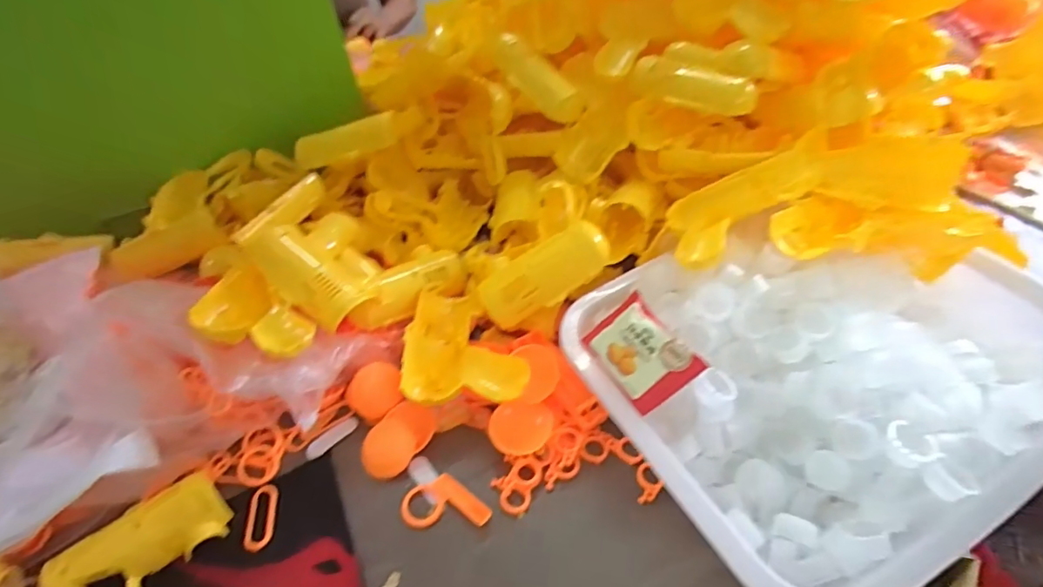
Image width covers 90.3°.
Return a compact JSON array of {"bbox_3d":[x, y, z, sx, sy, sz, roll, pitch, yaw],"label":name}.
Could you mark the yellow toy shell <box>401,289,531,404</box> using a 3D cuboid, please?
[{"bbox_3d":[-0.053,0.050,0.501,0.119,0.036,0.127,-2,47,4],"label":"yellow toy shell"}]

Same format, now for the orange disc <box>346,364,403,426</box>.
[{"bbox_3d":[-0.144,0.095,0.509,0.011,0.050,0.054,-5,33,50],"label":"orange disc"}]

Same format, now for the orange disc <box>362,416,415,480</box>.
[{"bbox_3d":[-0.124,0.142,0.476,0.052,0.014,0.052,-8,60,14],"label":"orange disc"}]

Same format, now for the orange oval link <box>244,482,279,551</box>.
[{"bbox_3d":[-0.224,0.191,0.446,0.023,0.006,0.055,-13,47,-6],"label":"orange oval link"}]

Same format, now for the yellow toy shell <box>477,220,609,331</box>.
[{"bbox_3d":[0.021,-0.021,0.495,0.128,0.039,0.052,-33,48,7],"label":"yellow toy shell"}]

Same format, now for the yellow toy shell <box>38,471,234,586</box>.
[{"bbox_3d":[-0.302,0.213,0.416,0.130,0.041,0.089,-37,54,-26],"label":"yellow toy shell"}]

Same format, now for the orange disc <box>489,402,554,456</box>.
[{"bbox_3d":[-0.001,0.119,0.456,0.054,0.007,0.045,1,86,1],"label":"orange disc"}]

